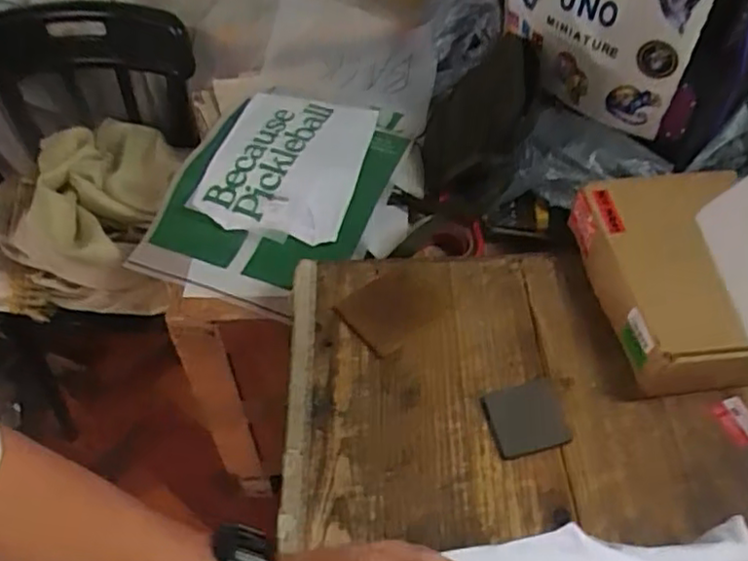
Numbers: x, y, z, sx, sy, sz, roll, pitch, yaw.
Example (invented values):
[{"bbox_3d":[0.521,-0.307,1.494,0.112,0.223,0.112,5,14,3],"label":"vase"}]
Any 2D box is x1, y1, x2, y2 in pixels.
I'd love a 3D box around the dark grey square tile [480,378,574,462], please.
[{"bbox_3d":[0.163,0.146,0.713,0.081,0.007,0.078,-10,52,-8],"label":"dark grey square tile"}]

